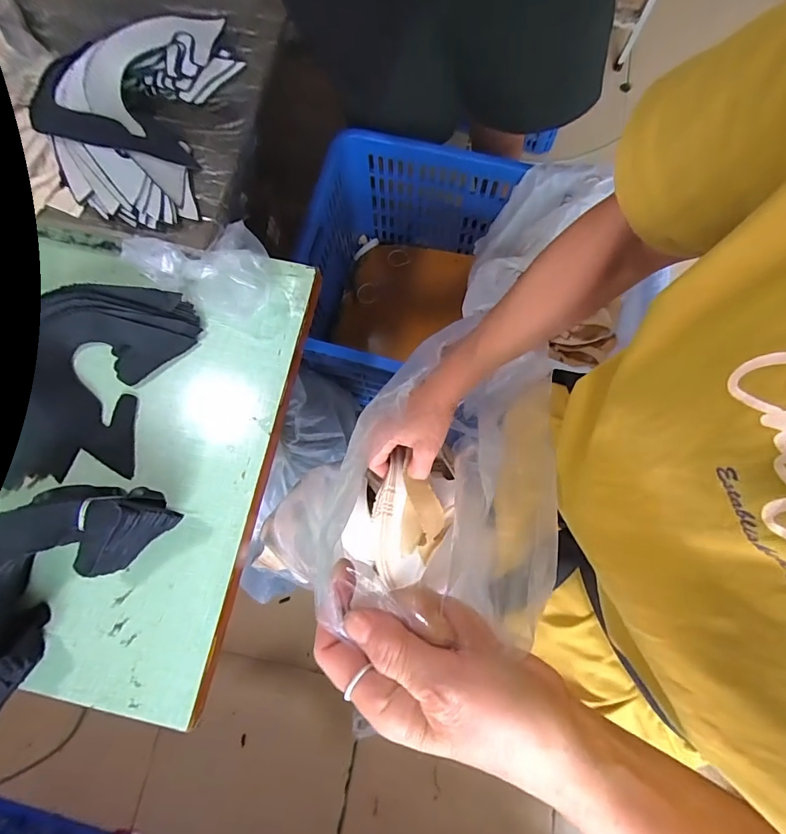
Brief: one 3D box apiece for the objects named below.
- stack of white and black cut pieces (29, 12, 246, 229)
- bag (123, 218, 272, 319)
[{"bbox_3d":[-0.301,-0.369,0.505,0.182,0.056,0.301,8,78,2],"label":"stack of white and black cut pieces"},{"bbox_3d":[-0.226,-0.171,0.500,0.158,0.068,0.107,-16,78,-3],"label":"bag"}]

